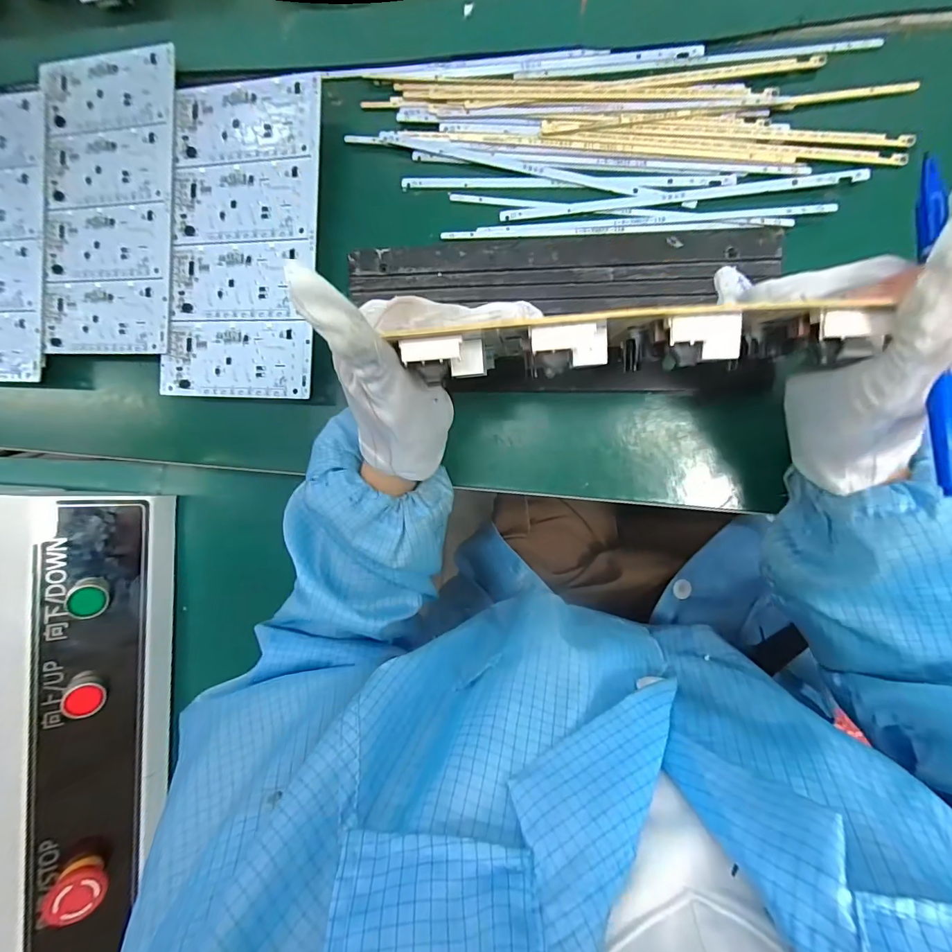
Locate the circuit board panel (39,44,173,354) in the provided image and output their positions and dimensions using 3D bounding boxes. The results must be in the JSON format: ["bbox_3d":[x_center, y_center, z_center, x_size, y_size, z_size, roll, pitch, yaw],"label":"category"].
[{"bbox_3d":[-0.286,-0.207,0.336,0.117,0.007,0.216,3,91,9],"label":"circuit board panel"}]

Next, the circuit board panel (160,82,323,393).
[{"bbox_3d":[-0.170,-0.168,0.317,0.118,0.005,0.217,4,92,10],"label":"circuit board panel"}]

